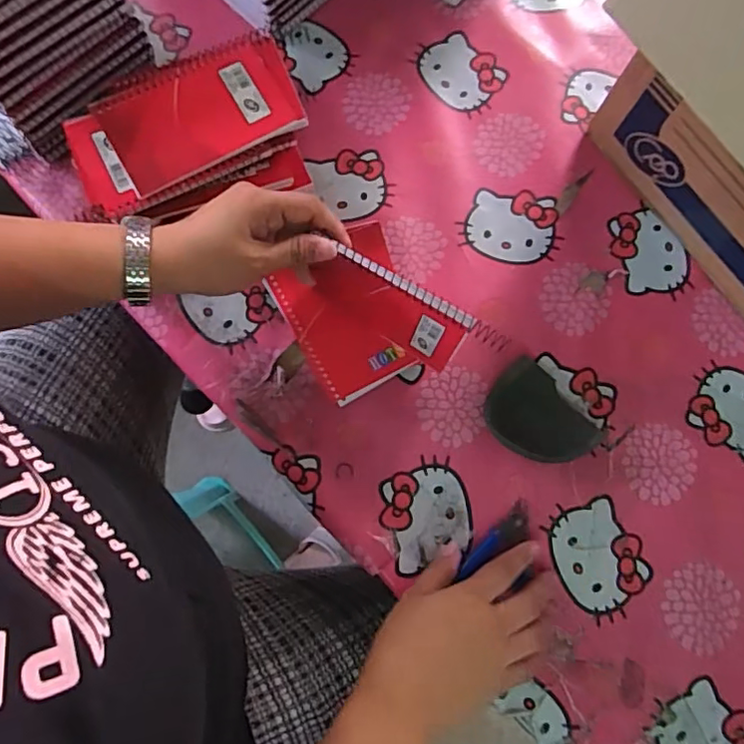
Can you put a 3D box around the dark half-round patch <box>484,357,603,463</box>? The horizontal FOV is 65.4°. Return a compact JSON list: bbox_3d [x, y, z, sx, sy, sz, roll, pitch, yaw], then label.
[{"bbox_3d":[0.133,0.040,0.475,0.066,0.029,0.090,-35,80,-10],"label":"dark half-round patch"}]

